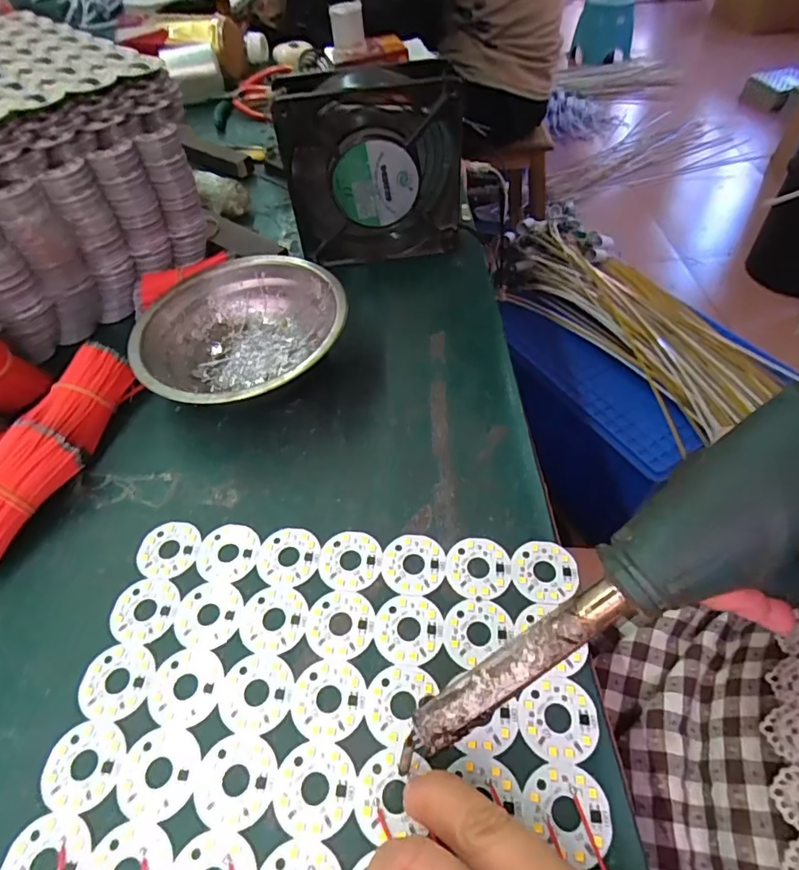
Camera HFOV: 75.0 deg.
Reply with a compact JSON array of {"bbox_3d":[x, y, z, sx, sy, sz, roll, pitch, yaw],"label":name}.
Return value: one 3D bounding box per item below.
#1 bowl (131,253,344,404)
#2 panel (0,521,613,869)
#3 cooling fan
[{"bbox_3d":[-0.094,-0.058,0.325,0.120,0.043,0.124,-3,51,0],"label":"bowl"},{"bbox_3d":[-0.033,0.132,0.197,0.209,0.004,0.211,3,52,5],"label":"panel"},{"bbox_3d":[-0.017,-0.188,0.375,0.119,0.123,0.043,-4,51,-1],"label":"cooling fan"}]

